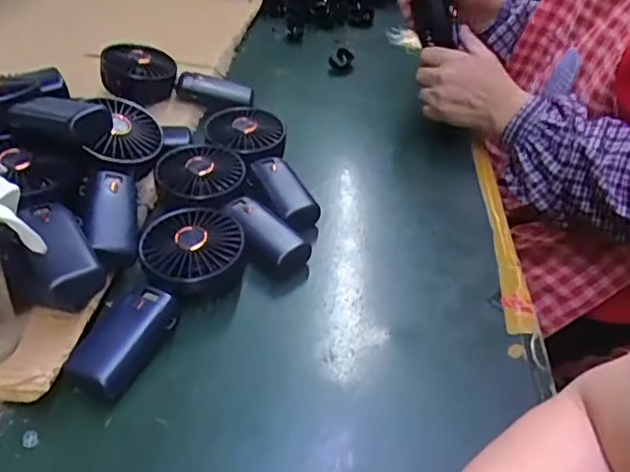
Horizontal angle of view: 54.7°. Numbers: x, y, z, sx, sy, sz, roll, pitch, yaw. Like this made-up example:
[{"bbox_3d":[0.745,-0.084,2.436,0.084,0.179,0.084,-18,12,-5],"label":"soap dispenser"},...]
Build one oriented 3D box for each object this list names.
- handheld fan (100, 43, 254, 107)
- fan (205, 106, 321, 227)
[{"bbox_3d":[-0.167,-0.184,0.741,0.181,0.042,0.077,11,39,-10],"label":"handheld fan"},{"bbox_3d":[-0.052,-0.070,0.629,0.075,0.044,0.202,-12,42,-15],"label":"fan"}]

